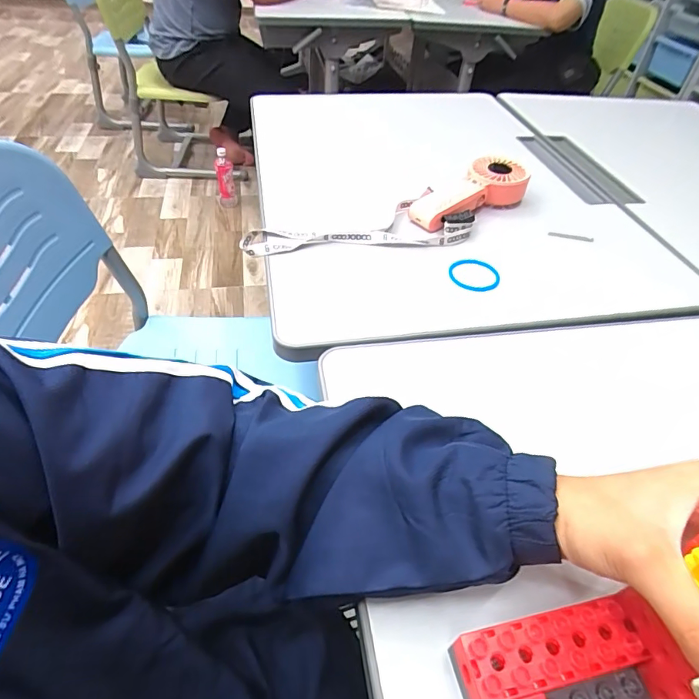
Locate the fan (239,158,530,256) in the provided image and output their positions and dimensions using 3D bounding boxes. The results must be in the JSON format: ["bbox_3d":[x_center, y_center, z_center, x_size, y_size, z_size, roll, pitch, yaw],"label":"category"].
[{"bbox_3d":[0.063,-0.166,0.559,0.378,0.050,0.110,-15,49,-19],"label":"fan"}]

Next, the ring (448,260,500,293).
[{"bbox_3d":[0.138,-0.082,0.508,0.045,0.010,0.055,-34,55,-19],"label":"ring"}]

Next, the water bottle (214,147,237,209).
[{"bbox_3d":[-0.462,-0.638,1.712,0.065,0.216,0.058,-8,47,-12],"label":"water bottle"}]

